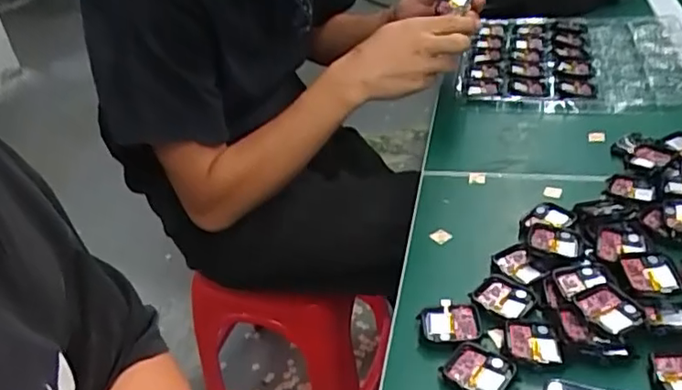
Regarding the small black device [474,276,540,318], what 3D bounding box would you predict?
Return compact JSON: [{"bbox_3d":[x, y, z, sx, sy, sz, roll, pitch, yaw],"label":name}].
[{"bbox_3d":[0.127,0.078,0.465,0.042,0.005,0.034,21,44,34],"label":"small black device"}]

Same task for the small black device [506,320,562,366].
[{"bbox_3d":[0.135,0.103,0.427,0.035,0.006,0.037,0,36,11],"label":"small black device"}]

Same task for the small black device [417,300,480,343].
[{"bbox_3d":[0.080,0.093,0.451,0.045,0.008,0.035,-2,36,9],"label":"small black device"}]

